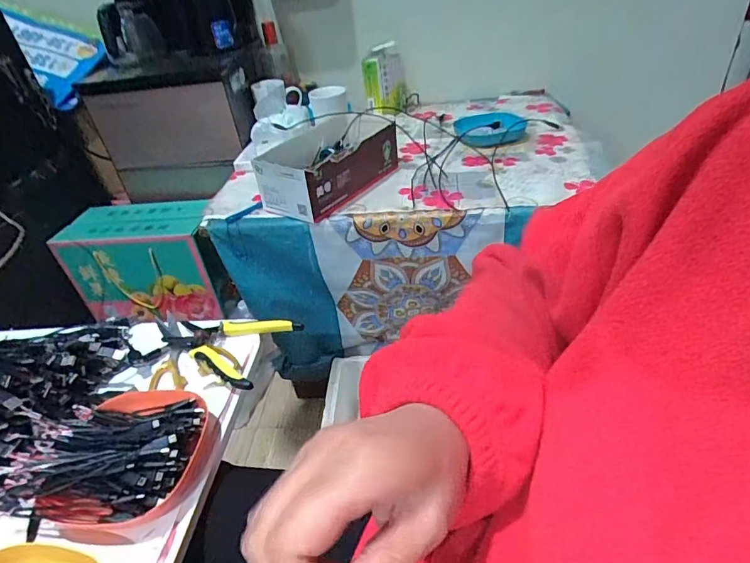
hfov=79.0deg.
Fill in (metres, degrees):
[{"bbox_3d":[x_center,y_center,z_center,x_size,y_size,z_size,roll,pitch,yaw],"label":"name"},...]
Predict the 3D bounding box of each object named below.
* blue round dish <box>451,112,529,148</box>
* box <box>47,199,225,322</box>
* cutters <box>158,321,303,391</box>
[{"bbox_3d":[0.253,-0.336,0.997,0.154,0.035,0.161,3,38,13],"label":"blue round dish"},{"bbox_3d":[-0.509,-0.042,1.052,0.316,0.232,0.153,0,37,9],"label":"box"},{"bbox_3d":[-0.181,0.073,0.554,0.150,0.021,0.115,10,40,21],"label":"cutters"}]

